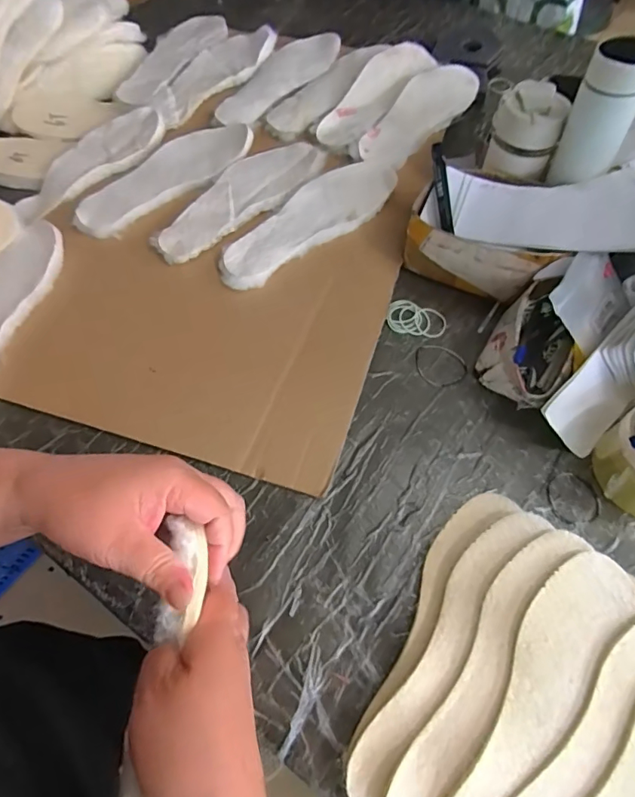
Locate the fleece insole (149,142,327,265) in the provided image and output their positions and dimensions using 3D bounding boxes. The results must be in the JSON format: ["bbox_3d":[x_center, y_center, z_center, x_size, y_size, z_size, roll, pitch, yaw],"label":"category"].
[{"bbox_3d":[-0.107,-0.287,0.665,0.103,0.011,0.278,36,68,19],"label":"fleece insole"}]

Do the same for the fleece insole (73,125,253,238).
[{"bbox_3d":[-0.224,-0.330,0.687,0.281,0.015,0.104,-33,66,-15],"label":"fleece insole"}]

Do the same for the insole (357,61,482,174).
[{"bbox_3d":[0.164,-0.456,0.740,0.093,0.019,0.263,41,74,8],"label":"insole"}]

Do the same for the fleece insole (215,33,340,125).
[{"bbox_3d":[-0.066,-0.532,0.779,0.100,0.012,0.262,31,66,17],"label":"fleece insole"}]

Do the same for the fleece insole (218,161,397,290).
[{"bbox_3d":[-0.010,-0.245,0.645,0.291,0.017,0.093,-40,68,-18],"label":"fleece insole"}]

